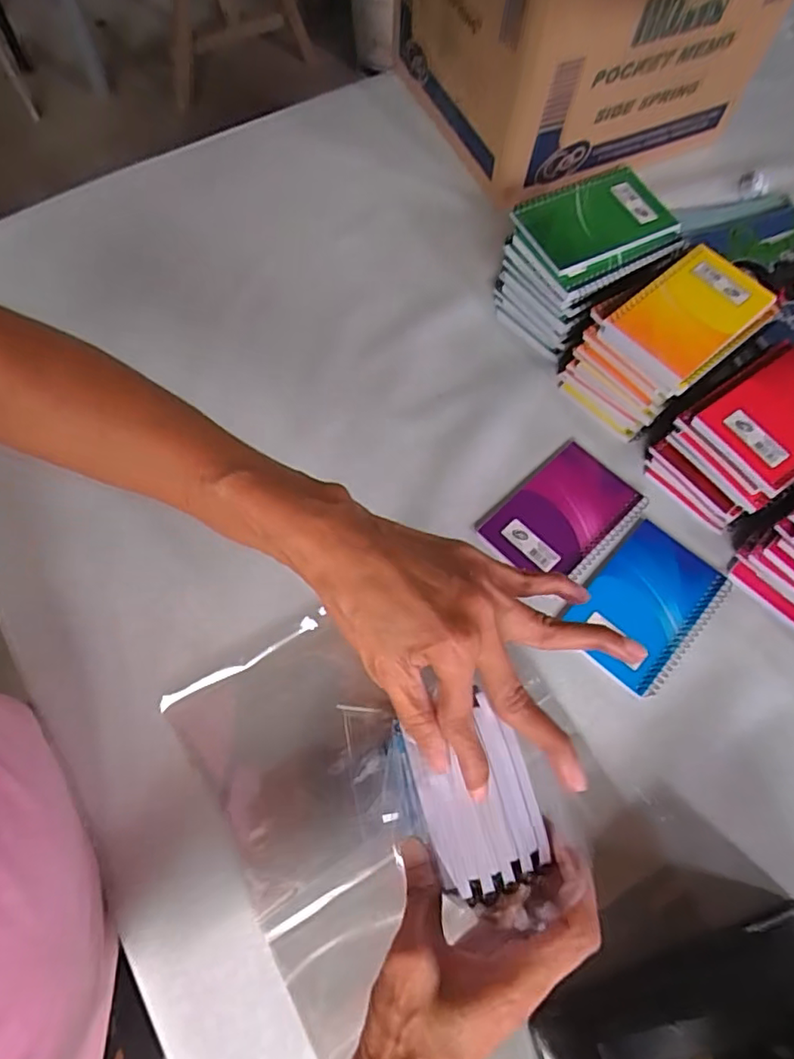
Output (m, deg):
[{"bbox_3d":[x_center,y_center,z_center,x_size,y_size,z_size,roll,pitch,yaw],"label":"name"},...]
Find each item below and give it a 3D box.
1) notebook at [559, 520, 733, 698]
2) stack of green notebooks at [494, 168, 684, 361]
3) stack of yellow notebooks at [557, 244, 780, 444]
[{"bbox_3d":[0.203,0.061,0.486,0.088,0.008,0.134,41,72,14],"label":"notebook"},{"bbox_3d":[0.176,-0.255,0.573,0.146,0.088,0.111,-33,72,-15],"label":"stack of green notebooks"},{"bbox_3d":[0.240,-0.172,0.538,0.151,0.079,0.108,-38,74,-16],"label":"stack of yellow notebooks"}]

